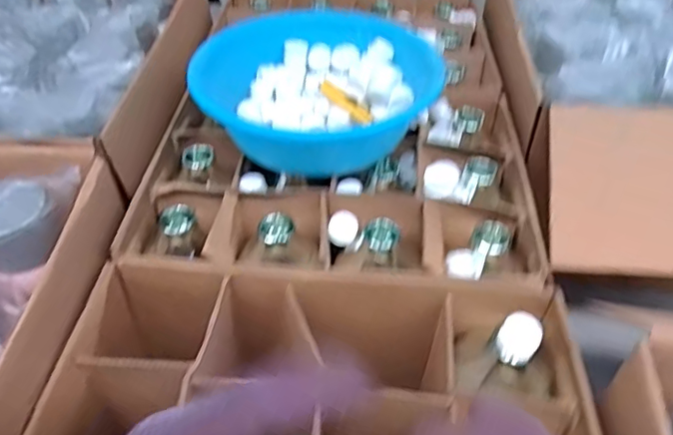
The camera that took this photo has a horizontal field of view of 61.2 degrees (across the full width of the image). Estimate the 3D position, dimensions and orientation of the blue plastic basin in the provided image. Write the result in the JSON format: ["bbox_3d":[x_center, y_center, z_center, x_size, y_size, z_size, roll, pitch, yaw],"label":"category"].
[{"bbox_3d":[-0.029,-0.223,0.973,0.366,0.124,0.366,0,44,0],"label":"blue plastic basin"}]

